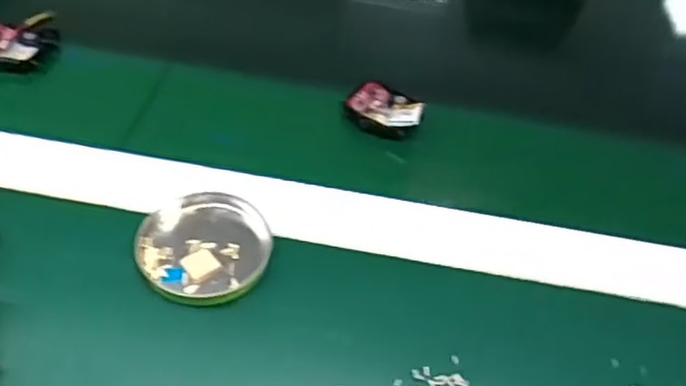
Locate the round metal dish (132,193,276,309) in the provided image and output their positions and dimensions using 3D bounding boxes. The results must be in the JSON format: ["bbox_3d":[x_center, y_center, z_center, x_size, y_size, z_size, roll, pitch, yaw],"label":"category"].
[{"bbox_3d":[-0.071,0.026,0.353,0.067,0.012,0.062,2,48,-3],"label":"round metal dish"}]

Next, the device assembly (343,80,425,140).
[{"bbox_3d":[0.028,-0.057,0.440,0.050,0.017,0.042,13,48,7],"label":"device assembly"}]

